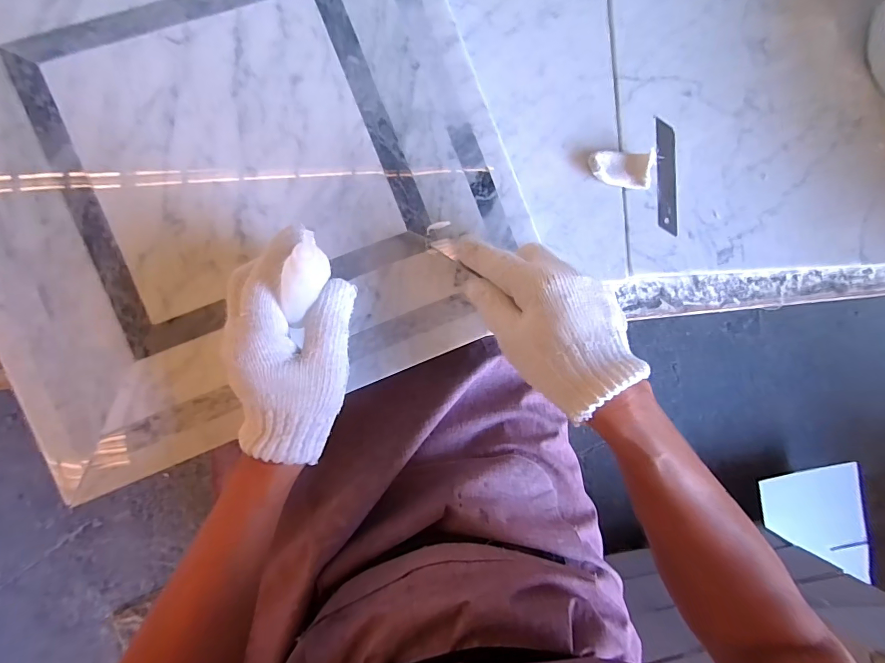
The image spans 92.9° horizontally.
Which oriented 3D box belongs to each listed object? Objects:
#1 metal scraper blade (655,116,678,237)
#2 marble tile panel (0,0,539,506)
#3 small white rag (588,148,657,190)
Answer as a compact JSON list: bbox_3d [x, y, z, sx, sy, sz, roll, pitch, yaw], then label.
[{"bbox_3d":[0.204,-0.141,0.382,0.021,0.004,0.102,-1,90,-9],"label":"metal scraper blade"},{"bbox_3d":[-0.154,-0.133,0.316,0.390,0.009,0.389,-22,93,-9],"label":"marble tile panel"},{"bbox_3d":[0.155,-0.143,0.365,0.058,0.019,0.029,4,89,-9],"label":"small white rag"}]

